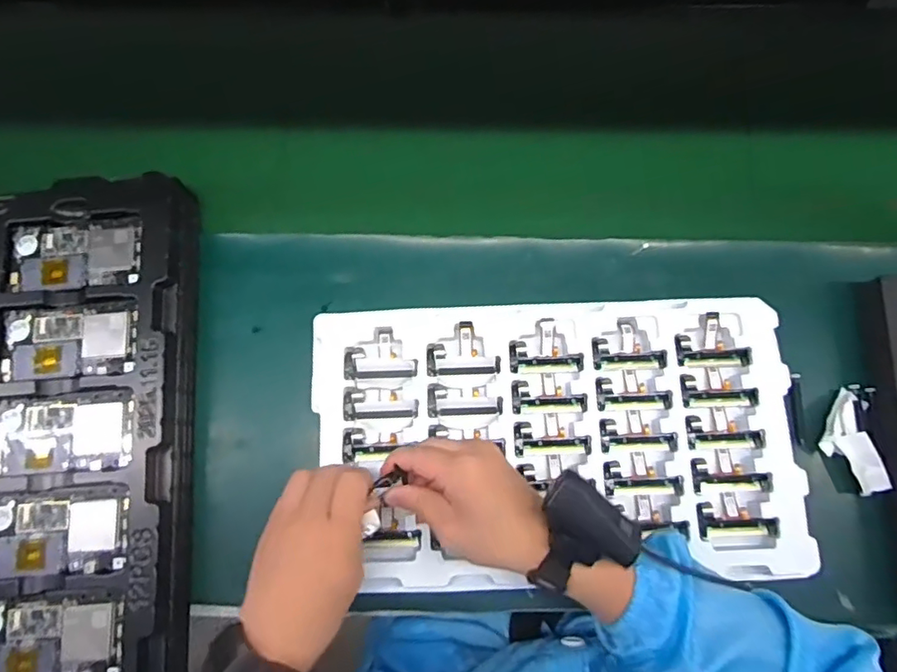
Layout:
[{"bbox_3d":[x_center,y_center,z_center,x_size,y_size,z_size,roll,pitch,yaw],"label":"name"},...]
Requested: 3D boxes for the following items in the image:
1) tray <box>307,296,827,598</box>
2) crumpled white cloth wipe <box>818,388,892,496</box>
[{"bbox_3d":[0.096,0.089,0.495,0.425,0.017,0.243,-2,75,0],"label":"tray"},{"bbox_3d":[0.359,0.096,0.495,0.041,0.012,0.090,-9,75,-2],"label":"crumpled white cloth wipe"}]

